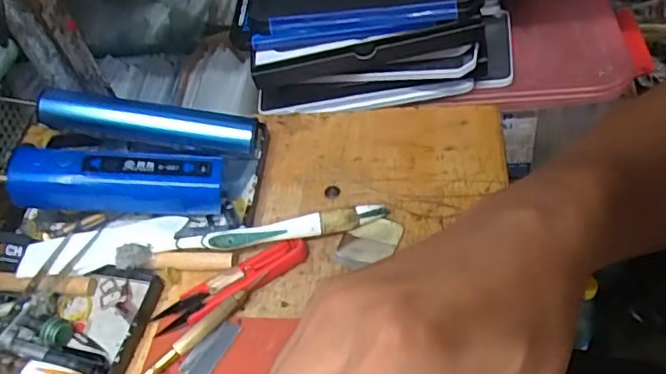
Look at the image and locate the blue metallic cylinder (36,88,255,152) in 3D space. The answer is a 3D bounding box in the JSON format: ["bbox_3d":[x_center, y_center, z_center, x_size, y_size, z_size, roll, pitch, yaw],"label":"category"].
[{"bbox_3d":[-0.133,-0.048,0.419,0.152,0.023,0.022,8,48,-4],"label":"blue metallic cylinder"}]

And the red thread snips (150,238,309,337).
[{"bbox_3d":[-0.062,0.057,0.353,0.099,0.010,0.026,-26,50,-17],"label":"red thread snips"}]

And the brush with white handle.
[{"bbox_3d":[-0.031,0.027,0.365,0.133,0.021,0.017,-10,47,-3],"label":"brush with white handle"}]

